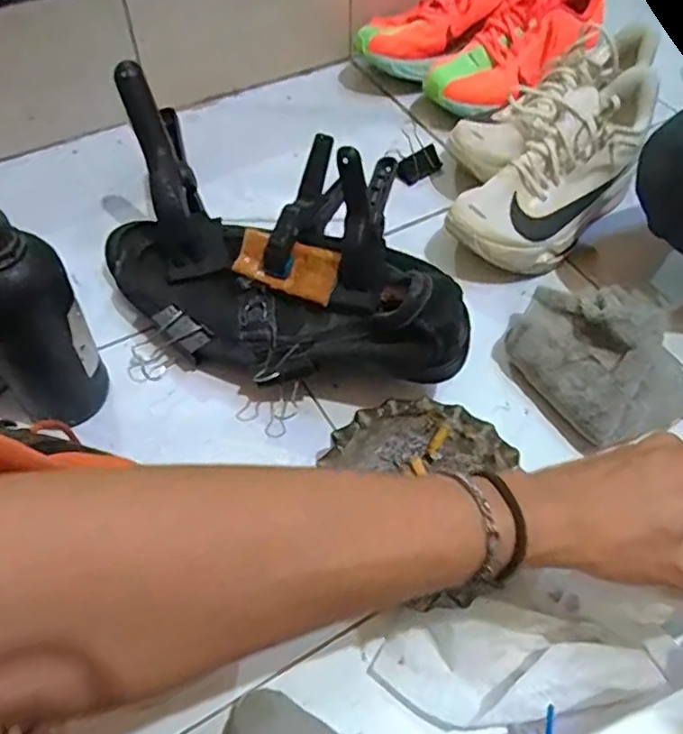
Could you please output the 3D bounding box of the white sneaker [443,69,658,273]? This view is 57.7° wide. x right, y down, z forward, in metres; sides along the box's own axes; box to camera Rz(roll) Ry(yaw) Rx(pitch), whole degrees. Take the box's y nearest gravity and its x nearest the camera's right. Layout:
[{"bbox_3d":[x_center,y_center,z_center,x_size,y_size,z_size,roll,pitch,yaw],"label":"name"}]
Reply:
[{"bbox_3d":[0.216,-0.181,0.598,0.249,0.105,0.093,-42,66,-10],"label":"white sneaker"}]

